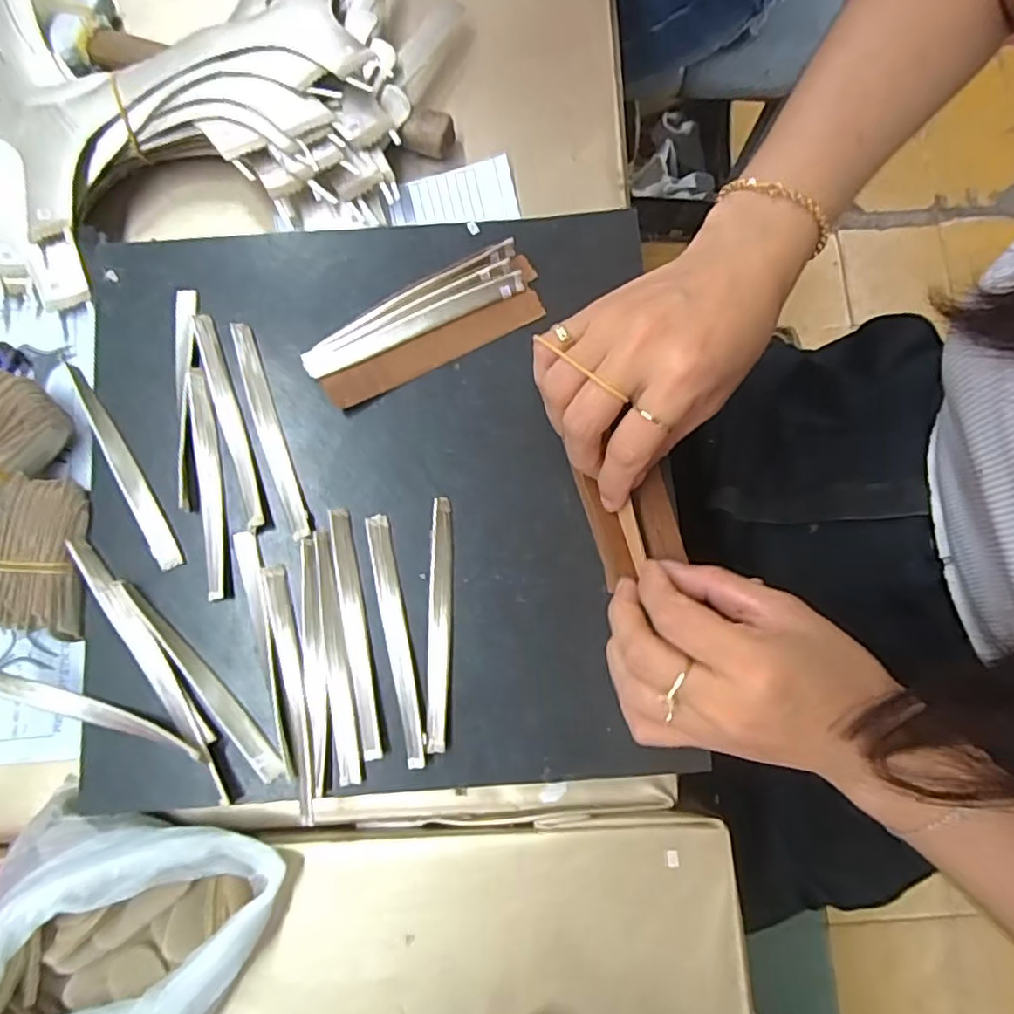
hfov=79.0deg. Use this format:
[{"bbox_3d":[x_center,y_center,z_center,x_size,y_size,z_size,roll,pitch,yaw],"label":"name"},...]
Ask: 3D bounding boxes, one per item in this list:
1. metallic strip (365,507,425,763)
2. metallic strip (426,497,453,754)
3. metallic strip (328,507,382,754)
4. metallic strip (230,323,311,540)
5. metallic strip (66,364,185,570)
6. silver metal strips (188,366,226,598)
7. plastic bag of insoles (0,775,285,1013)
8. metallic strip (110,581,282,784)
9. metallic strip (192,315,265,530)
[{"bbox_3d":[-0.055,0.064,0.303,0.010,0.004,0.121,-11,80,-3],"label":"metallic strip"},{"bbox_3d":[-0.033,0.056,0.306,0.011,0.005,0.121,0,79,-1],"label":"metallic strip"},{"bbox_3d":[-0.075,0.060,0.302,0.009,0.004,0.120,-10,79,-3],"label":"metallic strip"},{"bbox_3d":[-0.126,-0.041,0.323,0.013,0.004,0.122,-20,80,-5],"label":"metallic strip"},{"bbox_3d":[-0.199,-0.020,0.317,0.012,0.004,0.117,-29,84,-21],"label":"metallic strip"},{"bbox_3d":[-0.153,-0.014,0.316,0.011,0.006,0.119,-9,79,-3],"label":"silver metal strips"},{"bbox_3d":[-0.182,0.206,0.269,0.123,0.056,0.136,19,79,3],"label":"plastic bag of insoles"},{"bbox_3d":[-0.152,0.085,0.300,0.013,0.009,0.120,-44,83,-8],"label":"metallic strip"},{"bbox_3d":[-0.146,-0.046,0.322,0.011,0.005,0.119,-18,80,-4],"label":"metallic strip"}]

